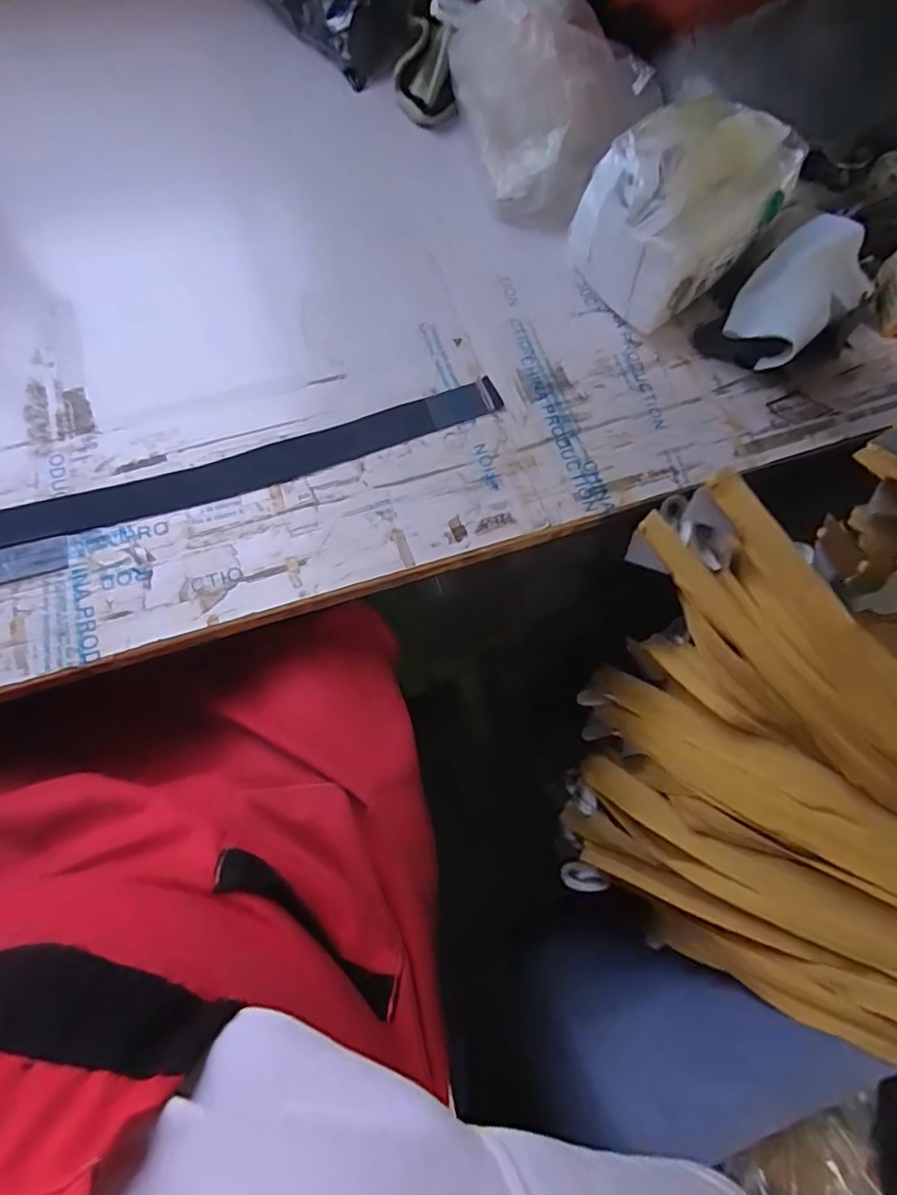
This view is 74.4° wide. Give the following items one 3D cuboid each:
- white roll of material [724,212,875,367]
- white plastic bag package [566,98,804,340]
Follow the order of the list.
[{"bbox_3d":[0.346,-0.297,0.589,0.093,0.046,0.152,42,91,13],"label":"white roll of material"},{"bbox_3d":[0.232,-0.382,0.590,0.210,0.111,0.131,-38,77,-14],"label":"white plastic bag package"}]

